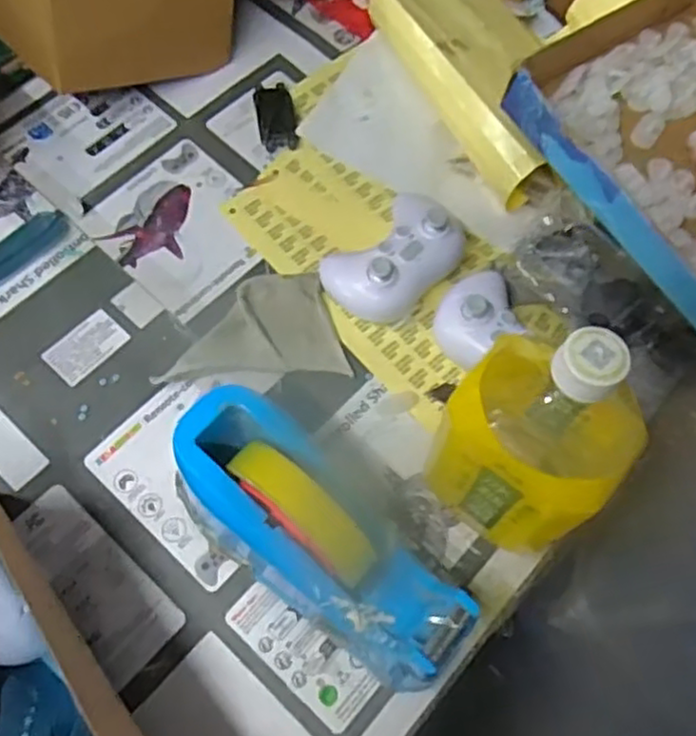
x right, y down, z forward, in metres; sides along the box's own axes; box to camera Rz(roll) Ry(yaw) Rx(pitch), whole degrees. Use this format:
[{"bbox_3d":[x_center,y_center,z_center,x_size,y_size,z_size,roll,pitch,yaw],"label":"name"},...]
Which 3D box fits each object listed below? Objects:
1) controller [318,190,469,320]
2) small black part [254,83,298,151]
[{"bbox_3d":[0.036,-0.086,0.525,0.075,0.049,0.107,38,70,15],"label":"controller"},{"bbox_3d":[-0.062,-0.217,0.597,0.032,0.009,0.072,-10,66,-6],"label":"small black part"}]

